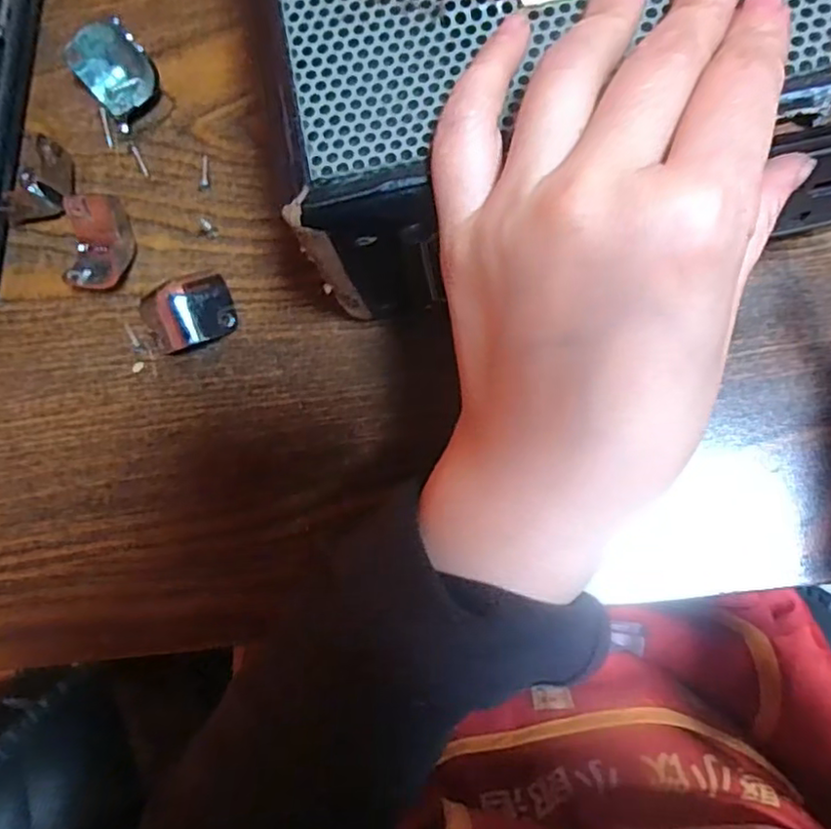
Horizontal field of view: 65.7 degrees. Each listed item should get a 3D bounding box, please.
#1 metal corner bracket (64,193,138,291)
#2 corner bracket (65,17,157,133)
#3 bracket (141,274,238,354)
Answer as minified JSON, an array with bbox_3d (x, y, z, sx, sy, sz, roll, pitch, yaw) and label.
[{"bbox_3d":[-0.127,-0.067,0.257,0.025,0.016,0.037,5,82,7],"label":"metal corner bracket"},{"bbox_3d":[-0.123,-0.141,0.263,0.027,0.021,0.029,-1,82,6],"label":"corner bracket"},{"bbox_3d":[-0.090,-0.039,0.251,0.035,0.019,0.027,-21,80,3],"label":"bracket"}]

